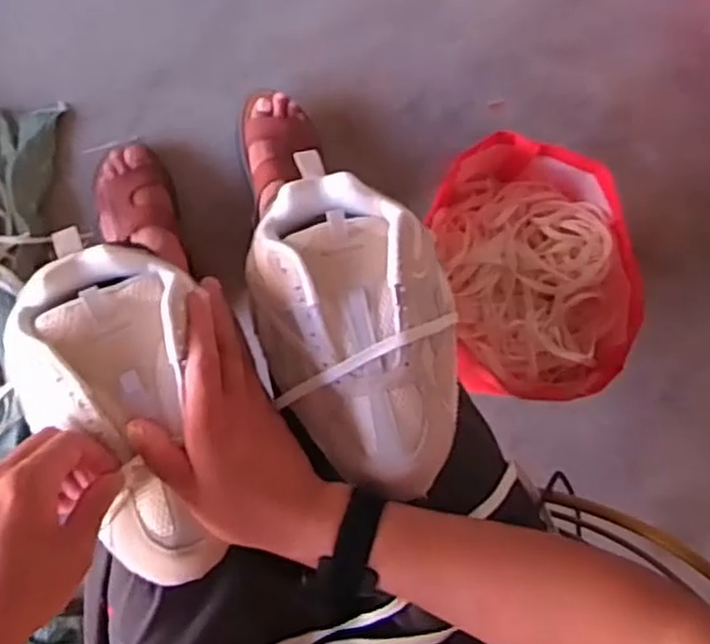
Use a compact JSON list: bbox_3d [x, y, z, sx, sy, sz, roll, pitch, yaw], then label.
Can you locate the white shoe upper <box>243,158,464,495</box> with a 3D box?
[{"bbox_3d":[0.004,0.001,0.497,0.137,0.066,0.233,-15,84,-7],"label":"white shoe upper"}]

